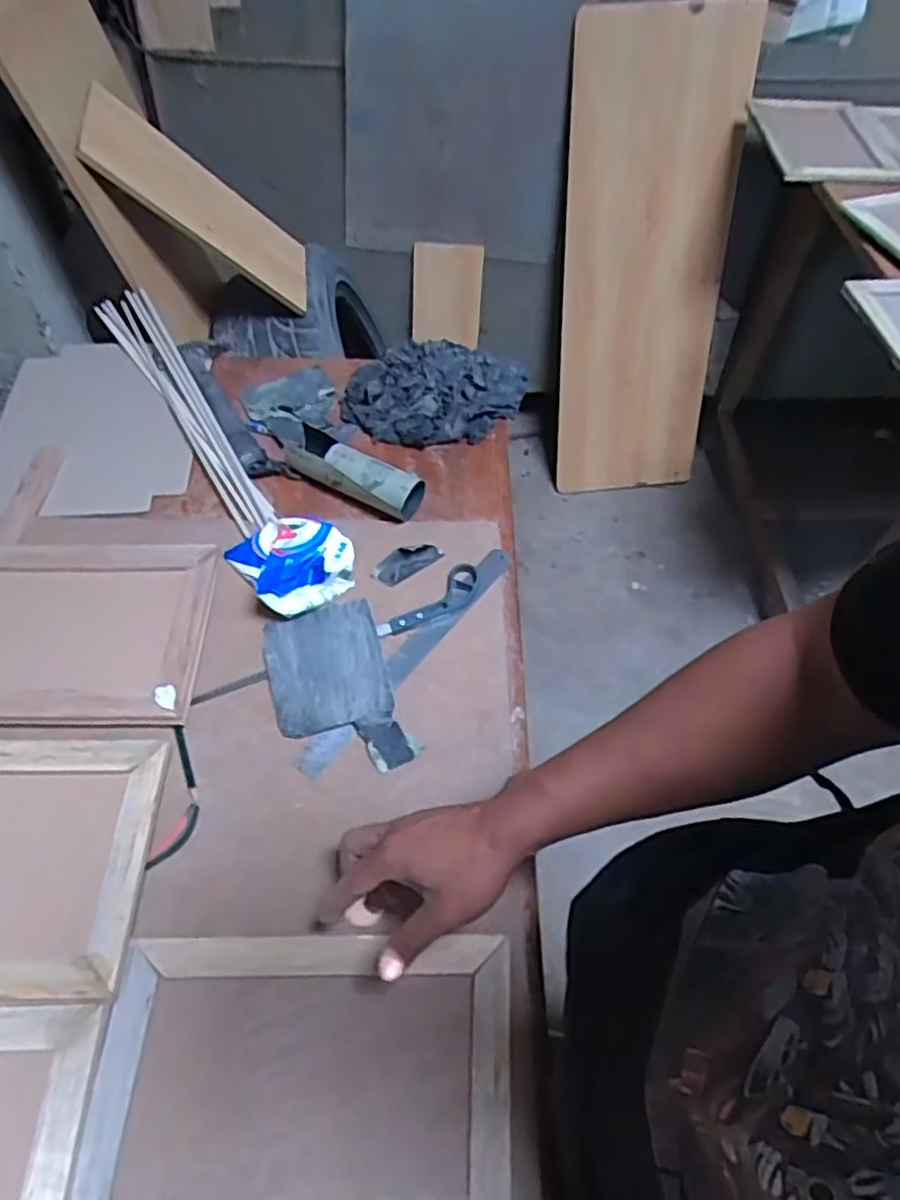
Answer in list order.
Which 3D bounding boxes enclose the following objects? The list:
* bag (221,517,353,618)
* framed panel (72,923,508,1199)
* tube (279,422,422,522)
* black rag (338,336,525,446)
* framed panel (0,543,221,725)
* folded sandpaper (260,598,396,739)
[{"bbox_3d":[-0.167,-0.047,0.777,0.113,0.051,0.120,-28,61,-22],"label":"bag"},{"bbox_3d":[-0.104,0.348,0.526,0.286,0.016,0.192,2,54,-3],"label":"framed panel"},{"bbox_3d":[-0.116,-0.151,0.856,0.178,0.046,0.054,25,56,14],"label":"tube"},{"bbox_3d":[-0.019,-0.277,0.961,0.240,0.039,0.172,1,54,-4],"label":"black rag"},{"bbox_3d":[-0.401,0.024,0.728,0.306,0.026,0.211,2,54,-3],"label":"framed panel"},{"bbox_3d":[-0.124,0.065,0.726,0.114,0.010,0.138,-11,56,-12],"label":"folded sandpaper"}]

